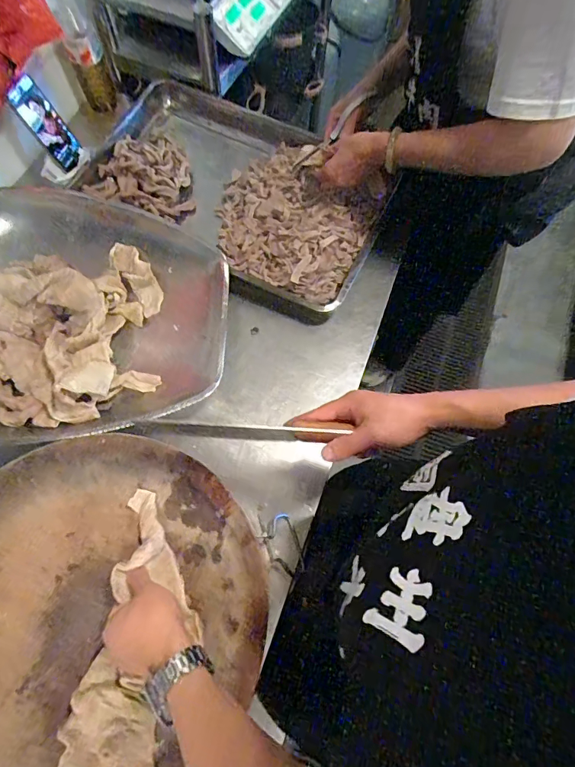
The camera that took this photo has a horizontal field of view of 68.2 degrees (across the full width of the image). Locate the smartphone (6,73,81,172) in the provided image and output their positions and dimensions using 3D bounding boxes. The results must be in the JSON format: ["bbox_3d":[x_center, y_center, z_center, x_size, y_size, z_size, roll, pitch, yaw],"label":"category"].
[{"bbox_3d":[-0.421,-0.456,0.747,0.010,0.142,0.065,18,75,26],"label":"smartphone"}]

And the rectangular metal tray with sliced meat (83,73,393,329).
[{"bbox_3d":[-0.092,-0.364,0.777,0.533,0.087,0.362,25,68,10],"label":"rectangular metal tray with sliced meat"}]

